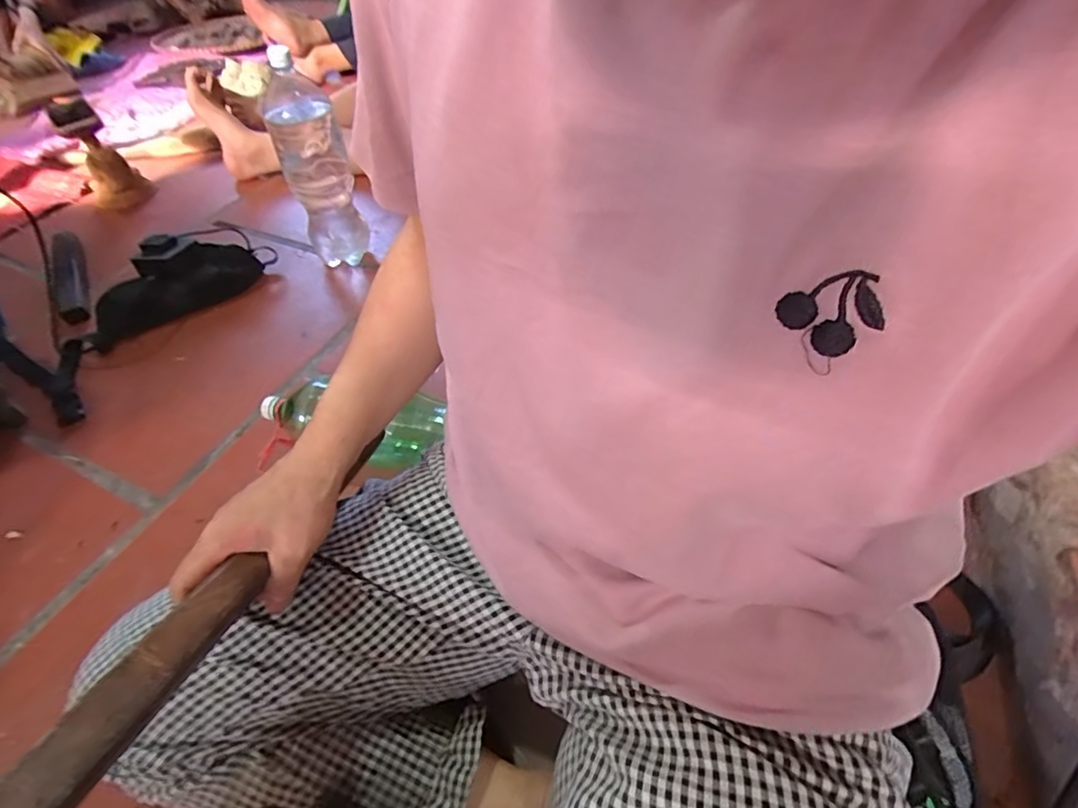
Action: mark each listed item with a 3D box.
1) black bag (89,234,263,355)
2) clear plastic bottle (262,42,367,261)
[{"bbox_3d":[-0.610,-0.199,0.855,0.091,0.092,0.286,26,53,22],"label":"black bag"},{"bbox_3d":[-0.373,-0.388,0.880,0.103,0.318,0.084,-26,53,-21],"label":"clear plastic bottle"}]

